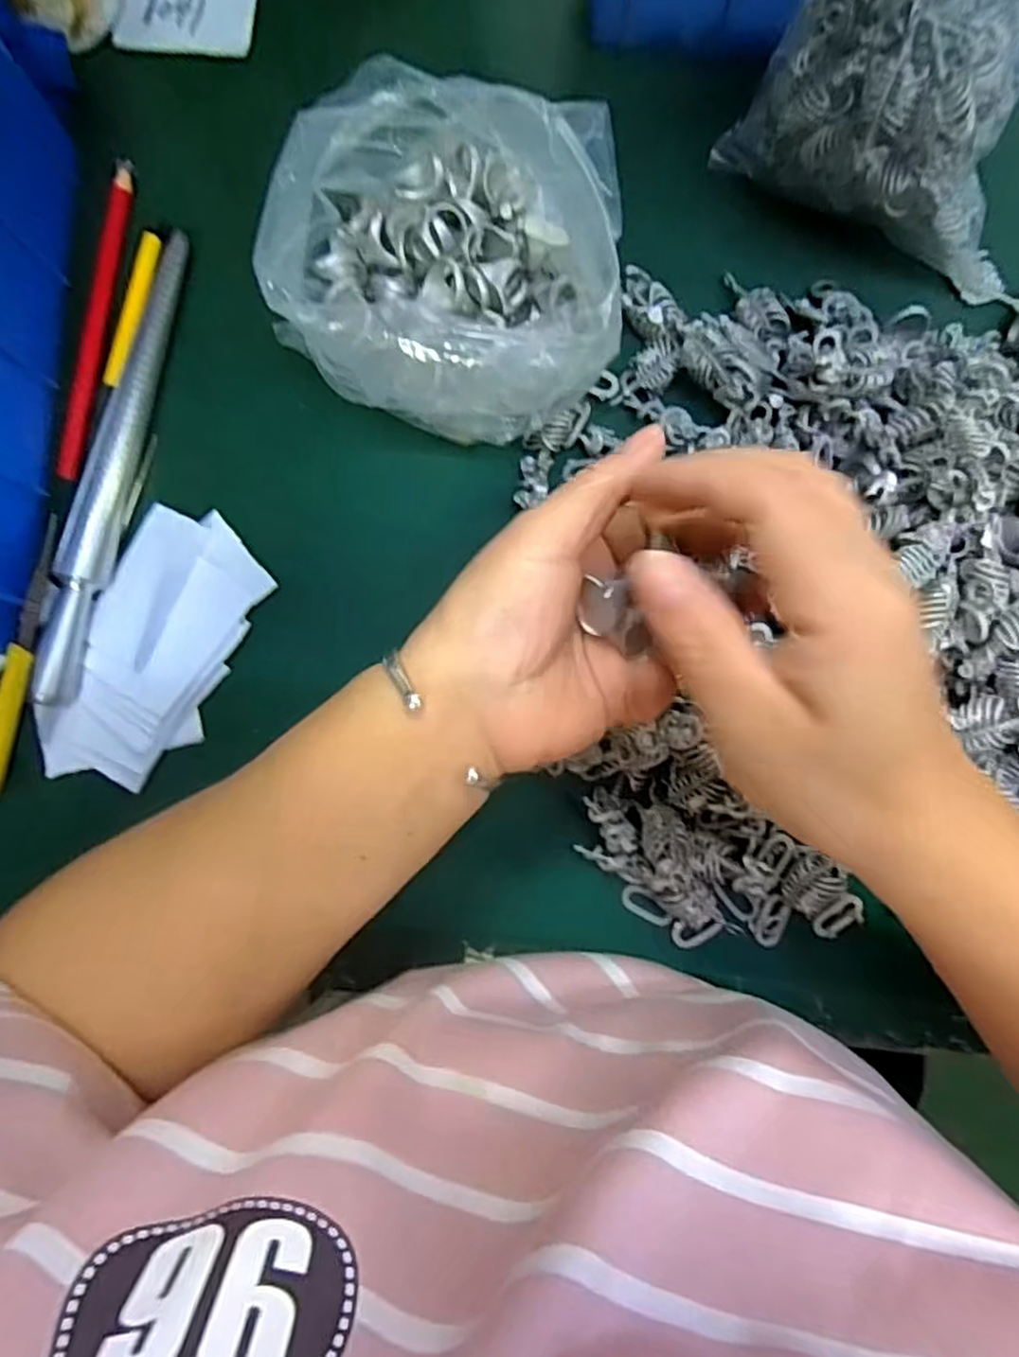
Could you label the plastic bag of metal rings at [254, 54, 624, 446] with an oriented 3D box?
[{"bbox_3d":[-0.026,-0.181,0.312,0.150,0.072,0.144,4,85,3],"label":"plastic bag of metal rings"}]

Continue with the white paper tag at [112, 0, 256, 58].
[{"bbox_3d":[-0.168,-0.352,0.361,0.067,0.009,0.049,4,85,3],"label":"white paper tag"}]

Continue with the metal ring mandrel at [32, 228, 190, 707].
[{"bbox_3d":[-0.192,-0.105,0.332,0.019,0.017,0.233,11,86,2],"label":"metal ring mandrel"}]

